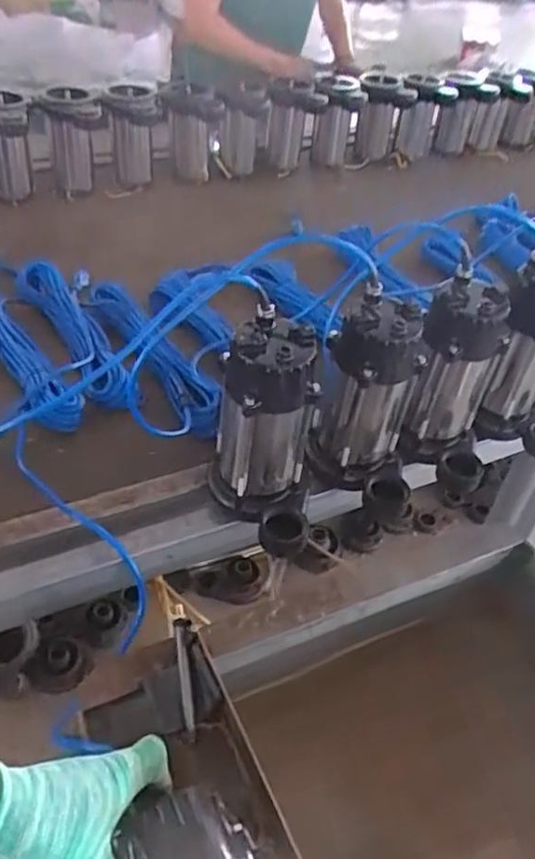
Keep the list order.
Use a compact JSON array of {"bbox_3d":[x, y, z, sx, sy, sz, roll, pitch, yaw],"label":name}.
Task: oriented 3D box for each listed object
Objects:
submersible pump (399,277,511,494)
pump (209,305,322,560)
[{"bbox_3d":[0.234,-0.053,0.823,0.111,0.221,0.124,13,42,7],"label":"submersible pump"},{"bbox_3d":[0.005,0.009,0.731,0.097,0.227,0.147,-11,45,-19],"label":"pump"}]

